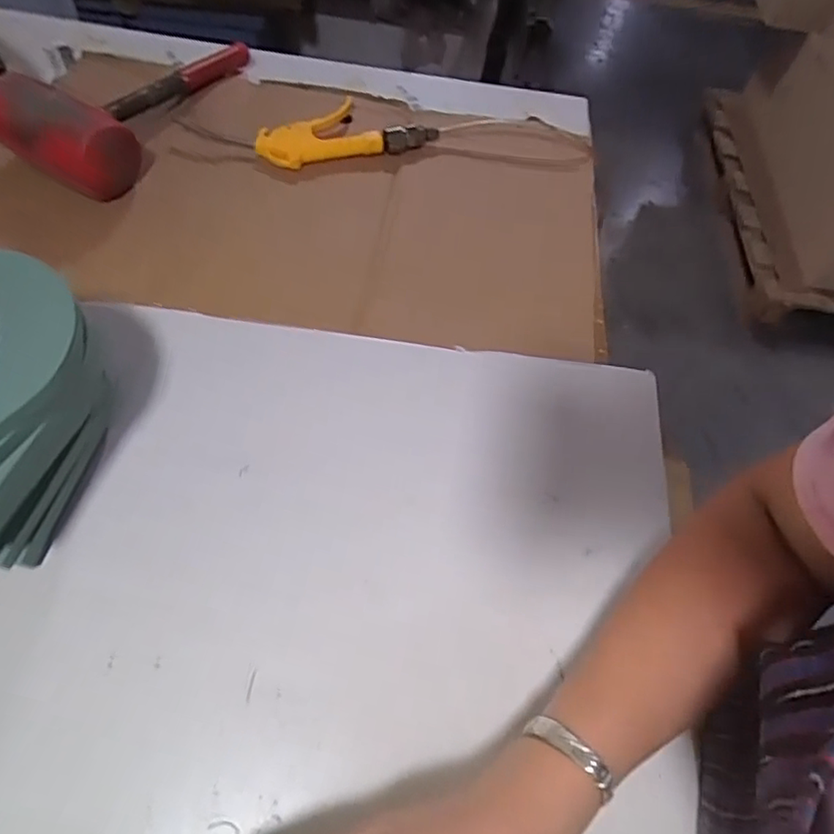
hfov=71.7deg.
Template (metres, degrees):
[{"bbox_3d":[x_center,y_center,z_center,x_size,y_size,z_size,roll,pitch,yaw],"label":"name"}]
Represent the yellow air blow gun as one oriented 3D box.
[{"bbox_3d":[-0.080,-0.314,0.636,0.188,0.026,0.081,-17,61,-12],"label":"yellow air blow gun"}]

